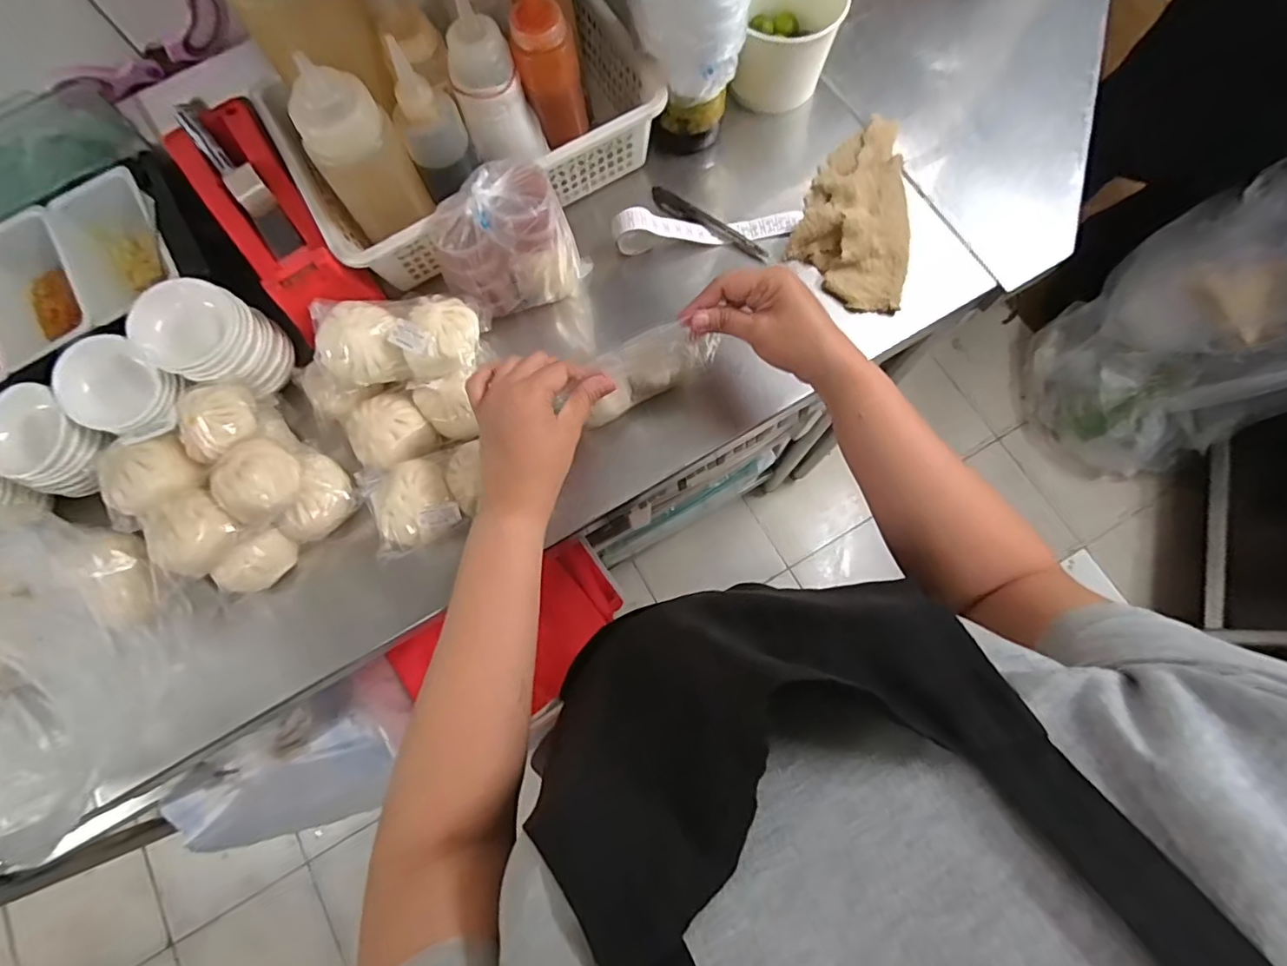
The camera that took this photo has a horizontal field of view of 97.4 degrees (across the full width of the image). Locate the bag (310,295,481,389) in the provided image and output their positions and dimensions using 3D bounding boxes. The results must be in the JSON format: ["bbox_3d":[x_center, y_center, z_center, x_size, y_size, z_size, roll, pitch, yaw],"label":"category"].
[{"bbox_3d":[-0.199,-0.117,0.450,0.130,0.044,0.072,-9,76,0],"label":"bag"}]

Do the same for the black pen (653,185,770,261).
[{"bbox_3d":[0.061,-0.244,0.531,0.128,0.013,0.016,34,79,10],"label":"black pen"}]

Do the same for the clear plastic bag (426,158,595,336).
[{"bbox_3d":[-0.112,-0.192,0.461,0.113,0.115,0.066,-22,76,-4],"label":"clear plastic bag"}]

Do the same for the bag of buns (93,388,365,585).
[{"bbox_3d":[-0.323,0.005,0.437,0.134,0.072,0.132,-43,78,-8],"label":"bag of buns"}]

